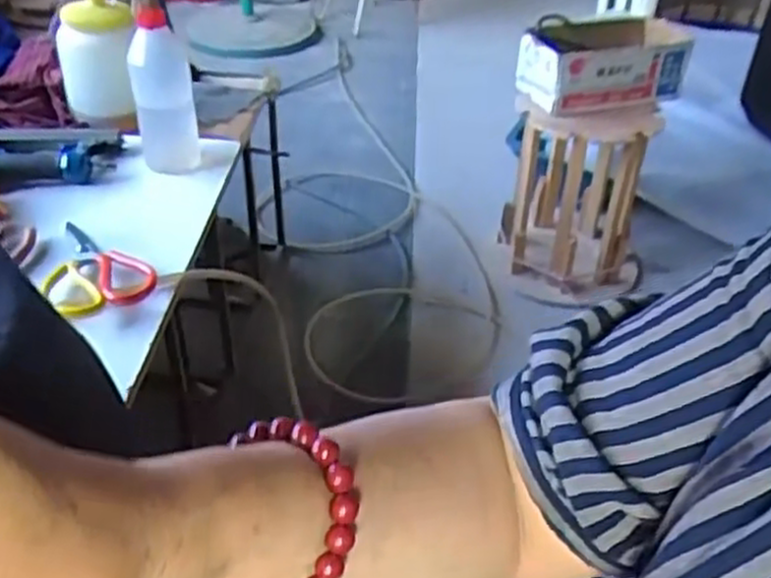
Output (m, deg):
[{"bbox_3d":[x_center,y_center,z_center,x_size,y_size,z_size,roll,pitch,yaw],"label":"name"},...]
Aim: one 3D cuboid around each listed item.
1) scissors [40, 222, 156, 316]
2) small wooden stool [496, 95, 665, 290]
[{"bbox_3d":[-0.300,-0.026,0.788,0.095,0.018,0.170,-24,45,-29],"label":"scissors"},{"bbox_3d":[0.336,-0.161,1.375,0.250,0.361,0.225,11,39,13],"label":"small wooden stool"}]

